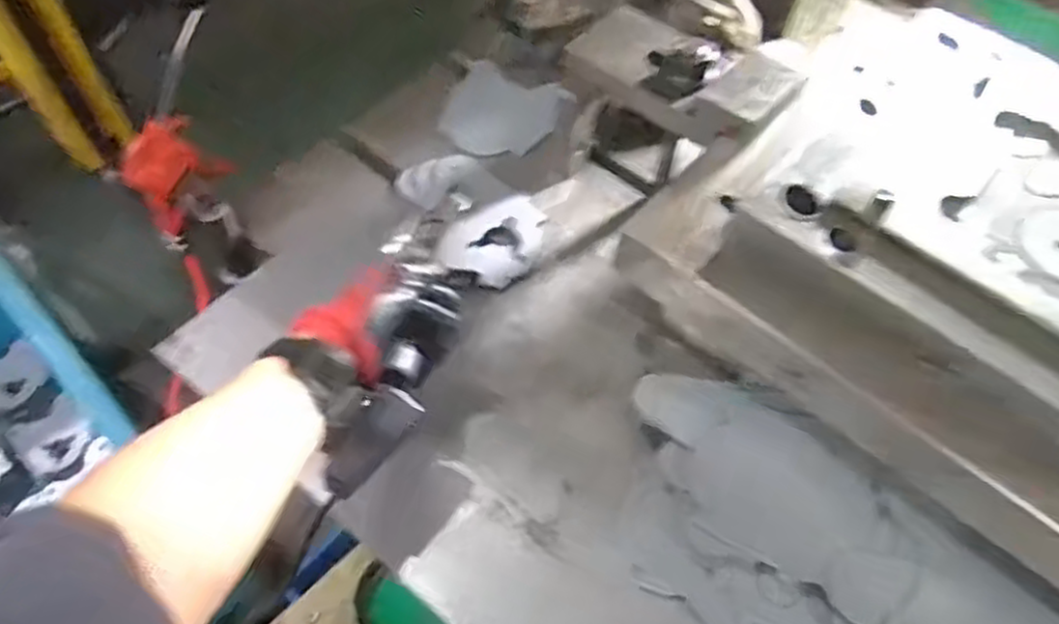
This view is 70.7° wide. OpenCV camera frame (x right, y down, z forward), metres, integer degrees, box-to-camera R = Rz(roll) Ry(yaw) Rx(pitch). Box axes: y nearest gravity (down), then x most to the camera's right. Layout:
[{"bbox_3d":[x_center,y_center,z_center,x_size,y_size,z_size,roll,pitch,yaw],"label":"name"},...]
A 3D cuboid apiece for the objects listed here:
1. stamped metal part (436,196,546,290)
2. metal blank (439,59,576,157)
[{"bbox_3d":[-0.029,-0.070,0.681,0.078,0.018,0.109,21,58,11],"label":"stamped metal part"},{"bbox_3d":[-0.026,-0.210,0.795,0.115,0.007,0.104,20,77,-9],"label":"metal blank"}]

